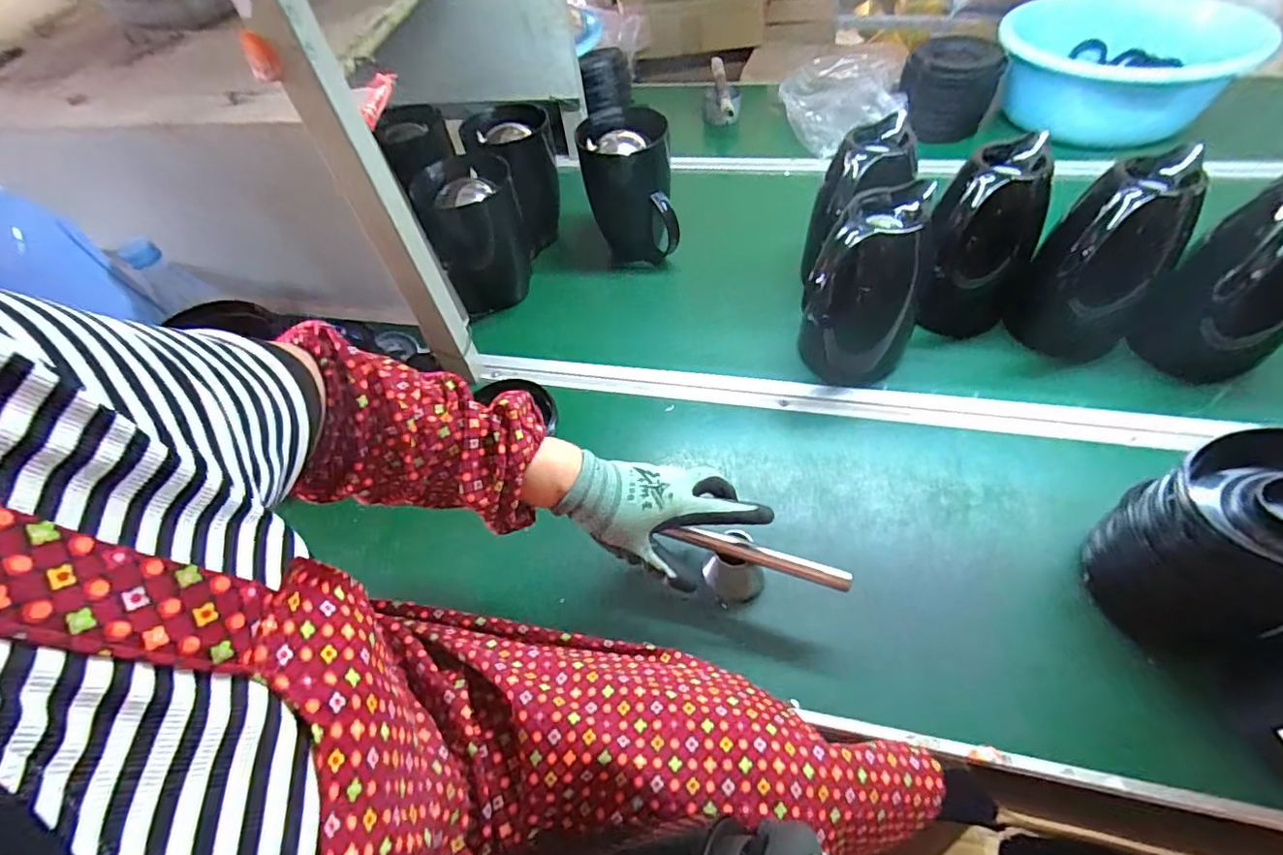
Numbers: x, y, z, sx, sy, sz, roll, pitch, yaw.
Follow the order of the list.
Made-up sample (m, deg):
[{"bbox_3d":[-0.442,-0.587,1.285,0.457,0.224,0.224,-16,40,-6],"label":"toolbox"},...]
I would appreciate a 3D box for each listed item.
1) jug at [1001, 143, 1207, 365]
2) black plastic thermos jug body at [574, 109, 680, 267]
[{"bbox_3d":[0.517,-0.177,0.610,0.123,0.200,0.145,36,64,29],"label":"jug"},{"bbox_3d":[-0.018,-0.347,0.806,0.126,0.187,0.110,-8,52,1],"label":"black plastic thermos jug body"}]

